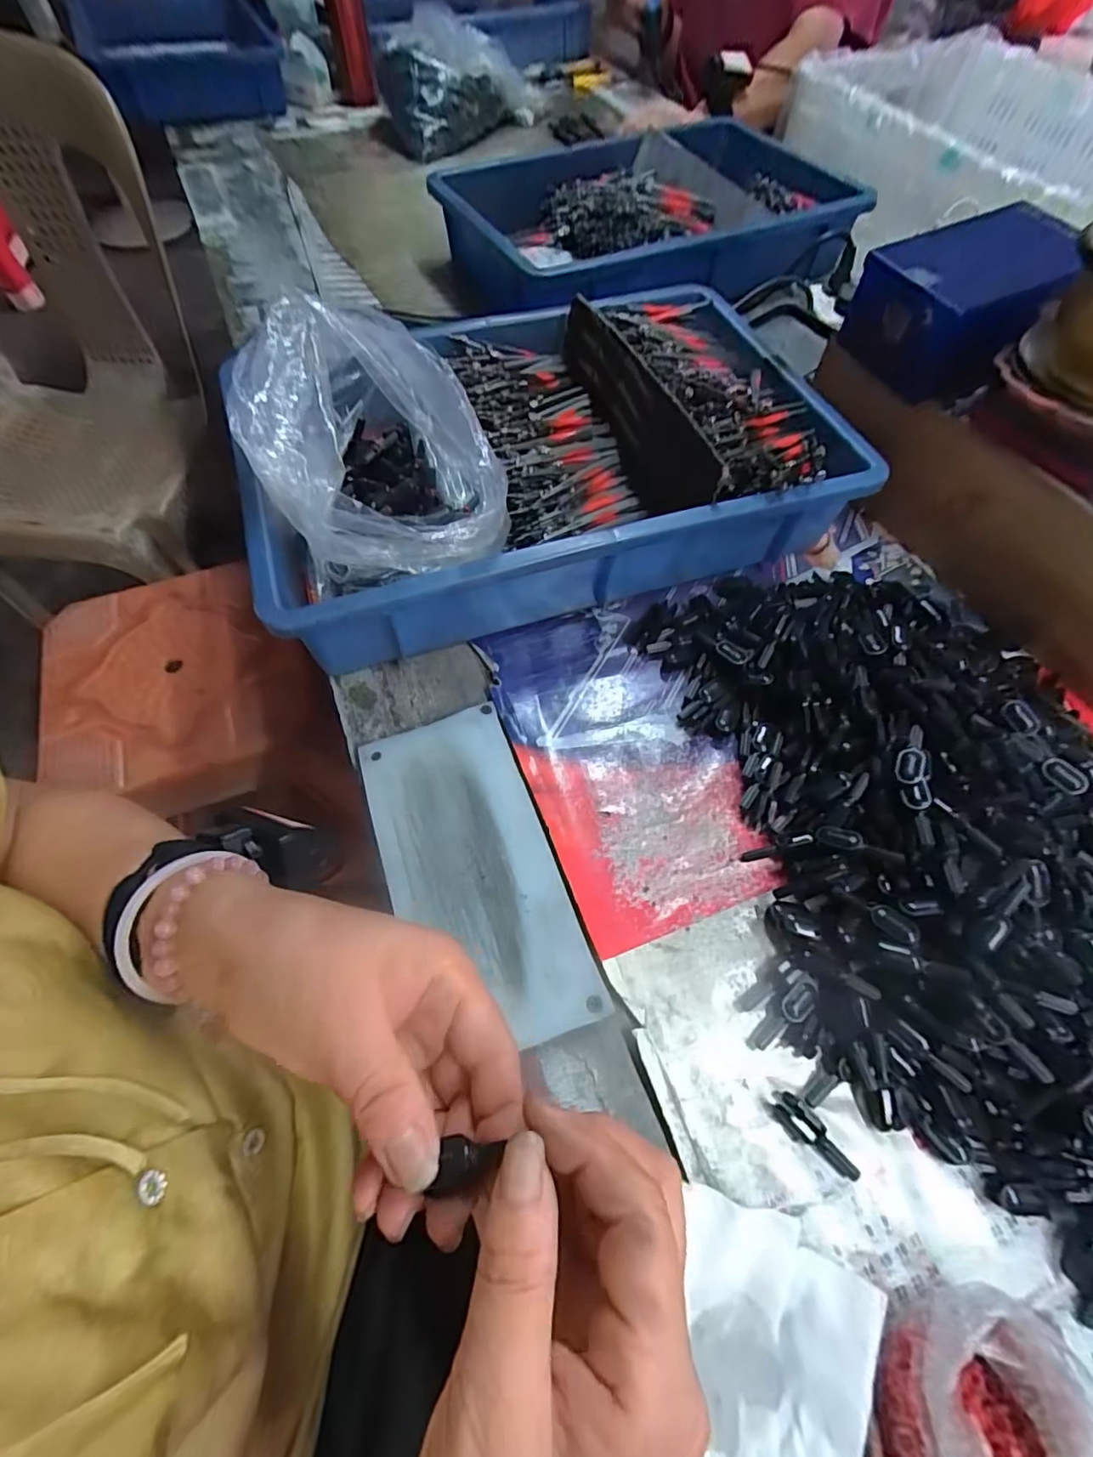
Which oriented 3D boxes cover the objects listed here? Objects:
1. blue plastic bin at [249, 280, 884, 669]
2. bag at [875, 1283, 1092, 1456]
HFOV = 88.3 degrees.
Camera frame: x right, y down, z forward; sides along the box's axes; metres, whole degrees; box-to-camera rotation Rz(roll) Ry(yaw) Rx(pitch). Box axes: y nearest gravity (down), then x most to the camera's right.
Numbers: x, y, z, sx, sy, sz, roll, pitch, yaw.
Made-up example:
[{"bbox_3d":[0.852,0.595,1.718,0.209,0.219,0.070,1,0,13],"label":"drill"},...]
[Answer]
[{"bbox_3d":[-0.003,-0.222,0.446,0.422,0.089,0.296,-16,63,-10],"label":"blue plastic bin"},{"bbox_3d":[0.168,0.266,0.214,0.091,0.041,0.082,-28,66,-16],"label":"bag"}]

